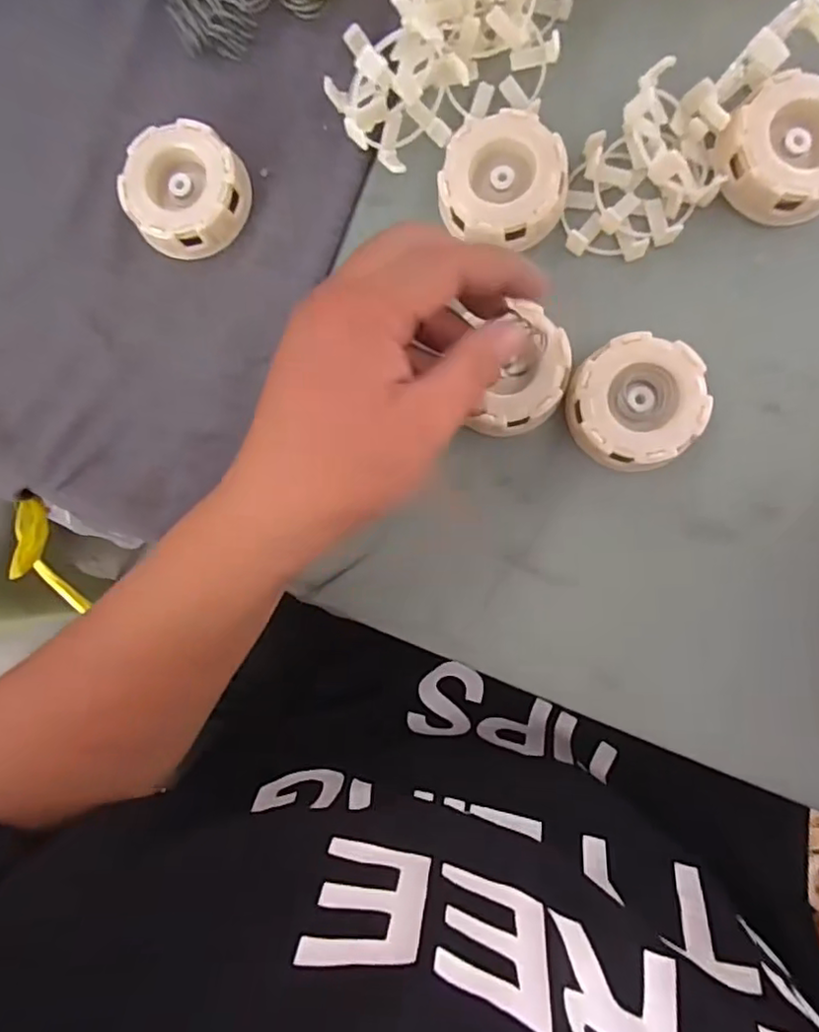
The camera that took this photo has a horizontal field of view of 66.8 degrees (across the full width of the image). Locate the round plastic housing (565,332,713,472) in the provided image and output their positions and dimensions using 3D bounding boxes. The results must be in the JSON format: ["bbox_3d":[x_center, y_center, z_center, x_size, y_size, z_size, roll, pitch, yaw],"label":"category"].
[{"bbox_3d":[0.108,-0.053,0.298,0.061,0.023,0.061,0,87,7],"label":"round plastic housing"}]

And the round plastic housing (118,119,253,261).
[{"bbox_3d":[-0.114,-0.165,0.314,0.058,0.022,0.059,0,87,7],"label":"round plastic housing"}]

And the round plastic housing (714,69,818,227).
[{"bbox_3d":[0.176,-0.170,0.286,0.059,0.025,0.062,0,87,7],"label":"round plastic housing"}]

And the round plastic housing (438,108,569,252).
[{"bbox_3d":[0.046,-0.162,0.304,0.059,0.022,0.059,0,87,7],"label":"round plastic housing"}]

